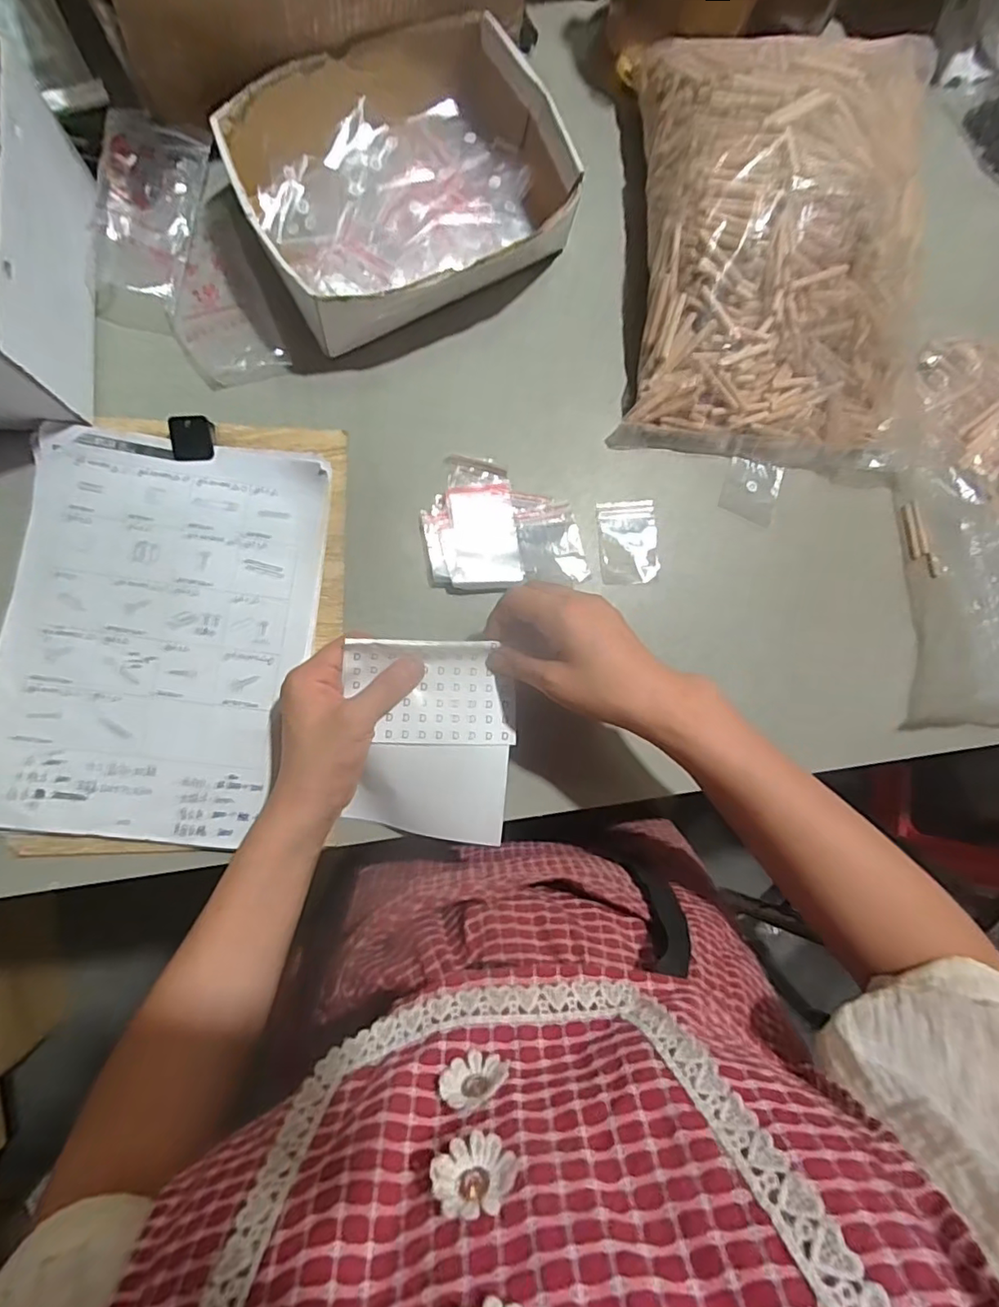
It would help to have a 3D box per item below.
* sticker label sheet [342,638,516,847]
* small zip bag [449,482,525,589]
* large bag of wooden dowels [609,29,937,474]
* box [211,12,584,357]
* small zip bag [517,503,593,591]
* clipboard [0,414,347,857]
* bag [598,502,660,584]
[{"bbox_3d":[-0.048,0.063,0.406,0.116,0.036,0.141,2,87,-9],"label":"sticker label sheet"},{"bbox_3d":[-0.013,-0.096,0.461,0.057,0.004,0.083,-5,82,-15],"label":"small zip bag"},{"bbox_3d":[0.238,-0.339,0.466,0.258,0.079,0.342,-1,87,-9],"label":"large bag of wooden dowels"},{"bbox_3d":[-0.072,-0.370,0.450,0.250,0.057,0.196,-28,92,-9],"label":"box"},{"bbox_3d":[0.043,-0.089,0.473,0.054,0.004,0.066,-13,86,-14],"label":"small zip bag"},{"bbox_3d":[-0.240,-0.019,0.423,0.220,0.023,0.323,8,86,-8],"label":"clipboard"},{"bbox_3d":[0.109,-0.095,0.483,0.050,0.009,0.072,-5,87,-3],"label":"bag"}]

